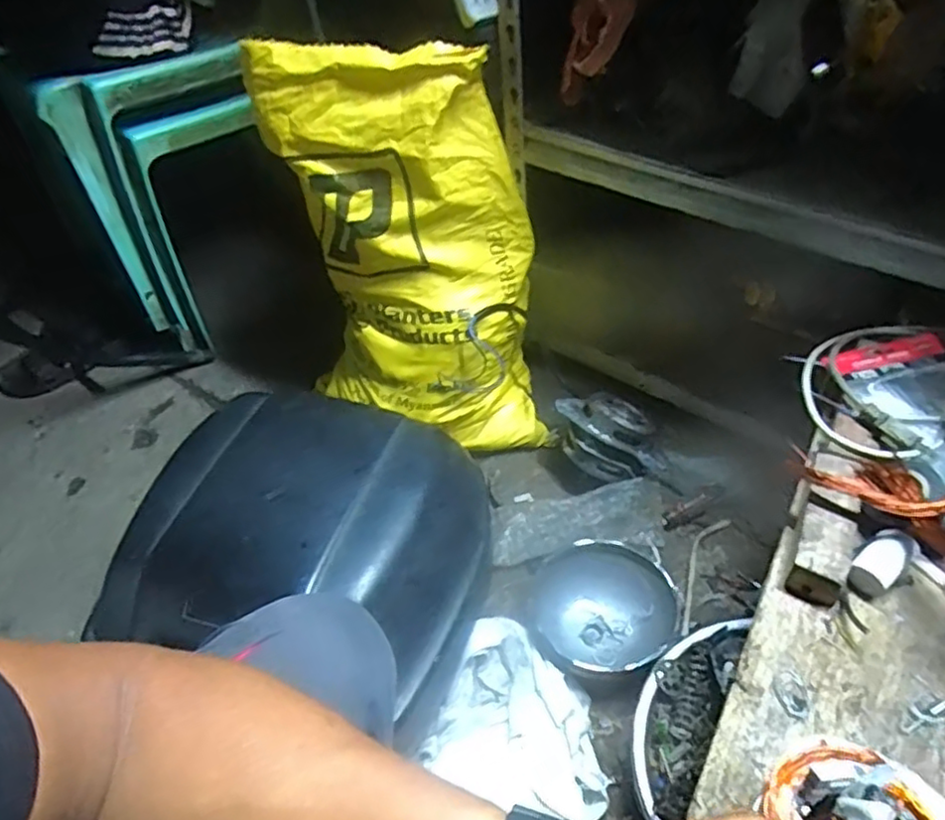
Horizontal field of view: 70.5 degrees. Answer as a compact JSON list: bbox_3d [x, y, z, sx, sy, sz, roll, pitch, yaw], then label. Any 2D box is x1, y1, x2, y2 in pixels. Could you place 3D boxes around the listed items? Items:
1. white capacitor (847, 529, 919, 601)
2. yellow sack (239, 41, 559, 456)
[{"bbox_3d":[0.329,0.122,0.537,0.057,0.025,0.031,-34,53,-22],"label":"white capacitor"},{"bbox_3d":[-0.086,-0.182,0.908,0.345,0.520,0.188,0,48,6],"label":"yellow sack"}]

